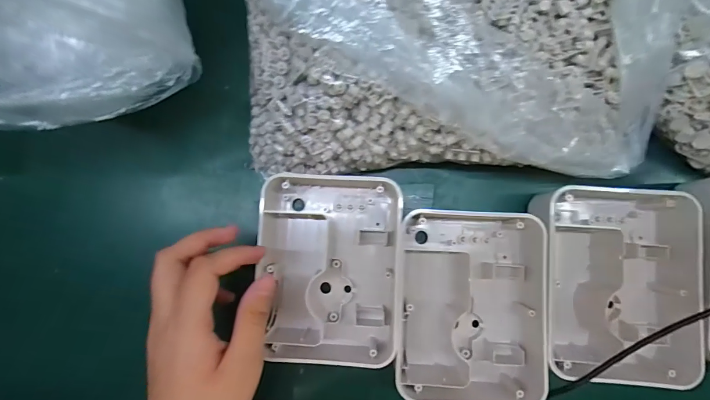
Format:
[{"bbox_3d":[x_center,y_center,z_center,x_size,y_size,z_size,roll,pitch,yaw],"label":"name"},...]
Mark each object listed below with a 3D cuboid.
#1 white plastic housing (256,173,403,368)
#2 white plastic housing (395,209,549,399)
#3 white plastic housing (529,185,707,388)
[{"bbox_3d":[-0.018,0.050,0.266,0.097,0.041,0.136,2,85,2],"label":"white plastic housing"},{"bbox_3d":[0.081,0.074,0.259,0.100,0.037,0.132,3,85,2],"label":"white plastic housing"},{"bbox_3d":[0.183,0.059,0.256,0.108,0.040,0.138,1,85,2],"label":"white plastic housing"}]

